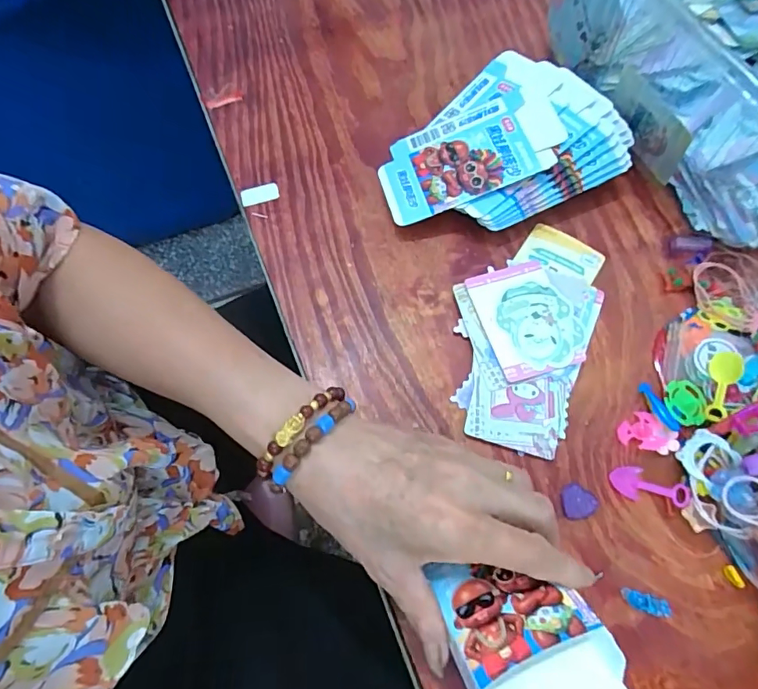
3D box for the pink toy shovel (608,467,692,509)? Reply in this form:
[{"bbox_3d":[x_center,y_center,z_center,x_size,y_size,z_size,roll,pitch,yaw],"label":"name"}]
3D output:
[{"bbox_3d":[0.180,0.094,0.323,0.048,0.006,0.021,9,68,4],"label":"pink toy shovel"}]

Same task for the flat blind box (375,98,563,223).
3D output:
[{"bbox_3d":[0.073,-0.154,0.396,0.147,0.009,0.080,-18,70,8],"label":"flat blind box"}]

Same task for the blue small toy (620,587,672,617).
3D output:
[{"bbox_3d":[0.164,0.159,0.298,0.031,0.010,0.011,16,69,7],"label":"blue small toy"}]

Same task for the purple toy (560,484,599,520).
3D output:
[{"bbox_3d":[0.131,0.105,0.321,0.021,0.004,0.022,0,68,1],"label":"purple toy"}]

